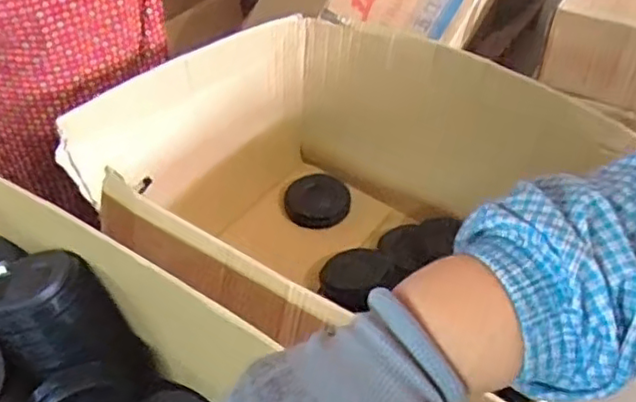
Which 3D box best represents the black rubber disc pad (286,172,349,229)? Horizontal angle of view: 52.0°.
[{"bbox_3d":[0.000,0.002,1.184,0.112,0.099,0.027,20,2,-7],"label":"black rubber disc pad"}]

